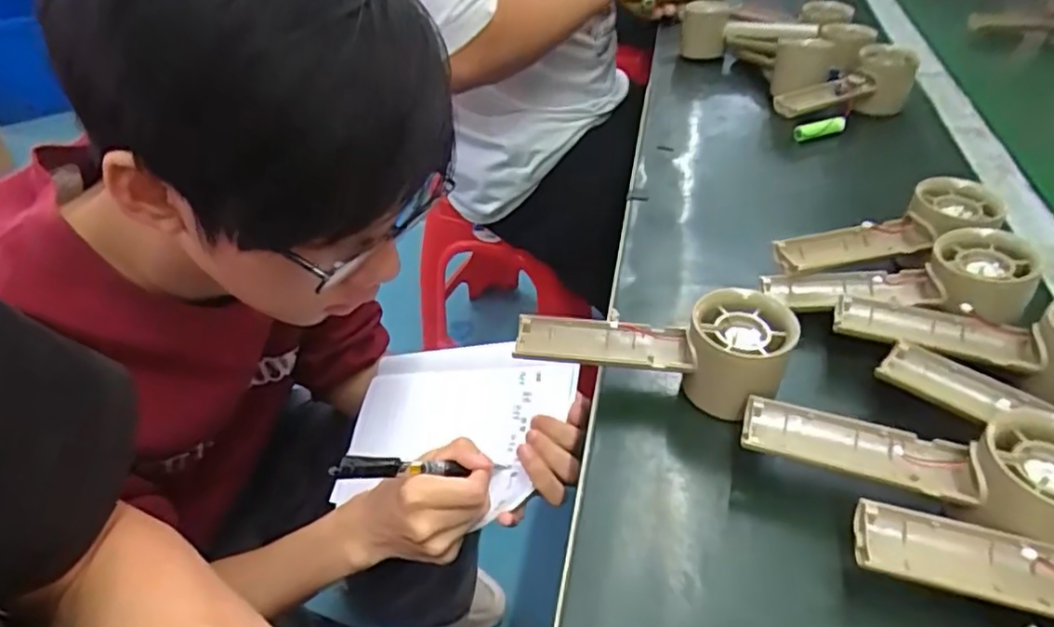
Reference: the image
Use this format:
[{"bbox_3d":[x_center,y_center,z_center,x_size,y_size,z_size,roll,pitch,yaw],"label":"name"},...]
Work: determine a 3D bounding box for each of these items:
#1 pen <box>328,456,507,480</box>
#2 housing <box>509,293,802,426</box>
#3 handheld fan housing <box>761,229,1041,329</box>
[{"bbox_3d":[-0.075,0.113,0.476,0.145,0.014,0.014,9,29,-38],"label":"pen"},{"bbox_3d":[0.073,0.019,0.387,0.151,0.061,0.062,14,44,18],"label":"housing"},{"bbox_3d":[0.237,-0.017,0.417,0.154,0.038,0.061,-4,38,19],"label":"handheld fan housing"}]

